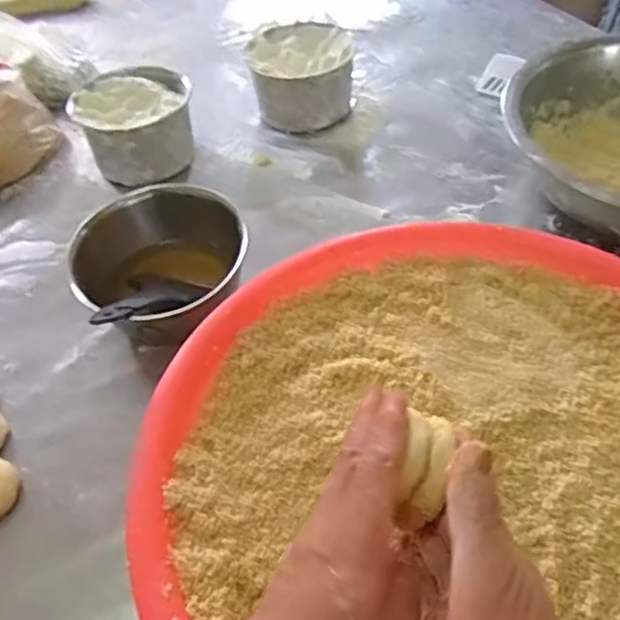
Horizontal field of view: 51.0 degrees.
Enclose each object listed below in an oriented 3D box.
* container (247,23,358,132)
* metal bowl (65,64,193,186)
[{"bbox_3d":[-0.008,-0.324,0.884,0.135,0.081,0.148,-1,52,4],"label":"container"},{"bbox_3d":[-0.218,-0.236,0.836,0.140,0.094,0.140,-2,52,2],"label":"metal bowl"}]

